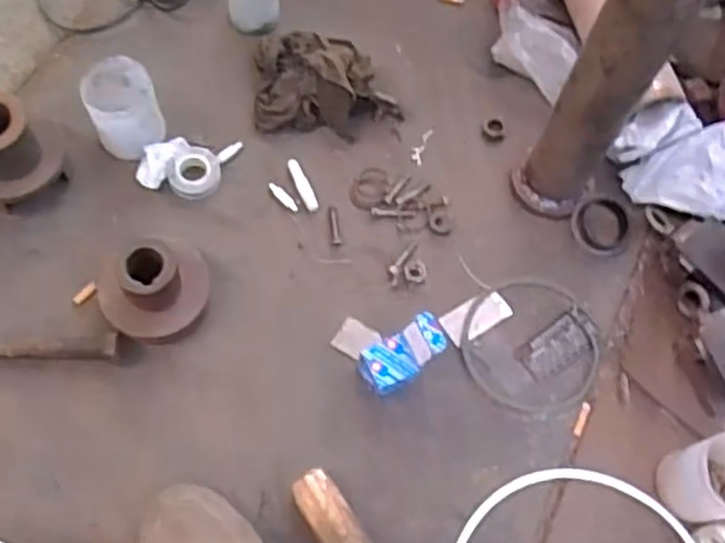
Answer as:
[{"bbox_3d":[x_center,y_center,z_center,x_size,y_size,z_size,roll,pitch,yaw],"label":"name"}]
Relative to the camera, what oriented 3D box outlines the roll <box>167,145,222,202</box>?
[{"bbox_3d":[-0.196,-0.117,0.906,0.057,0.017,0.068,7,68,0],"label":"roll"}]

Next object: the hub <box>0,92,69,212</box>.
[{"bbox_3d":[-0.392,-0.134,0.853,0.114,0.103,0.087,-36,74,-16],"label":"hub"}]

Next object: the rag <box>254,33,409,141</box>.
[{"bbox_3d":[-0.045,-0.245,0.957,0.171,0.054,0.151,-1,68,-3],"label":"rag"}]

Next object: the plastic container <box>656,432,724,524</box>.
[{"bbox_3d":[0.347,0.206,0.764,0.070,0.098,0.074,-14,70,-8],"label":"plastic container"}]

